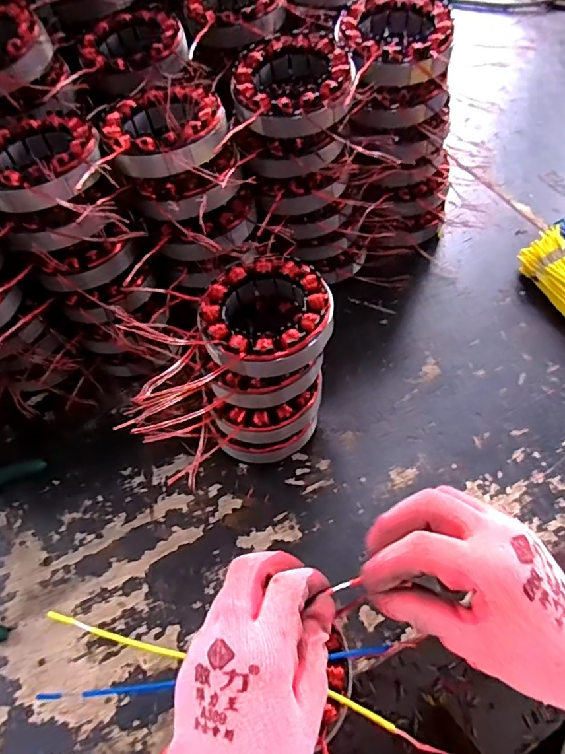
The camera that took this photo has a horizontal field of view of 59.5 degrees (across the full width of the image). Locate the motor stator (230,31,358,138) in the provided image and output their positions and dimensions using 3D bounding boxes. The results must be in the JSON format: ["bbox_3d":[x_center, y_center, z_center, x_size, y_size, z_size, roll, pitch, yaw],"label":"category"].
[{"bbox_3d":[0.009,-0.214,0.360,0.087,0.026,0.087,3,58,7],"label":"motor stator"}]

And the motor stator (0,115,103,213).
[{"bbox_3d":[-0.167,-0.148,0.341,0.082,0.031,0.085,-21,59,-9],"label":"motor stator"}]

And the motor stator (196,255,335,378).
[{"bbox_3d":[-0.012,-0.043,0.328,0.086,0.022,0.085,-2,58,3],"label":"motor stator"}]

